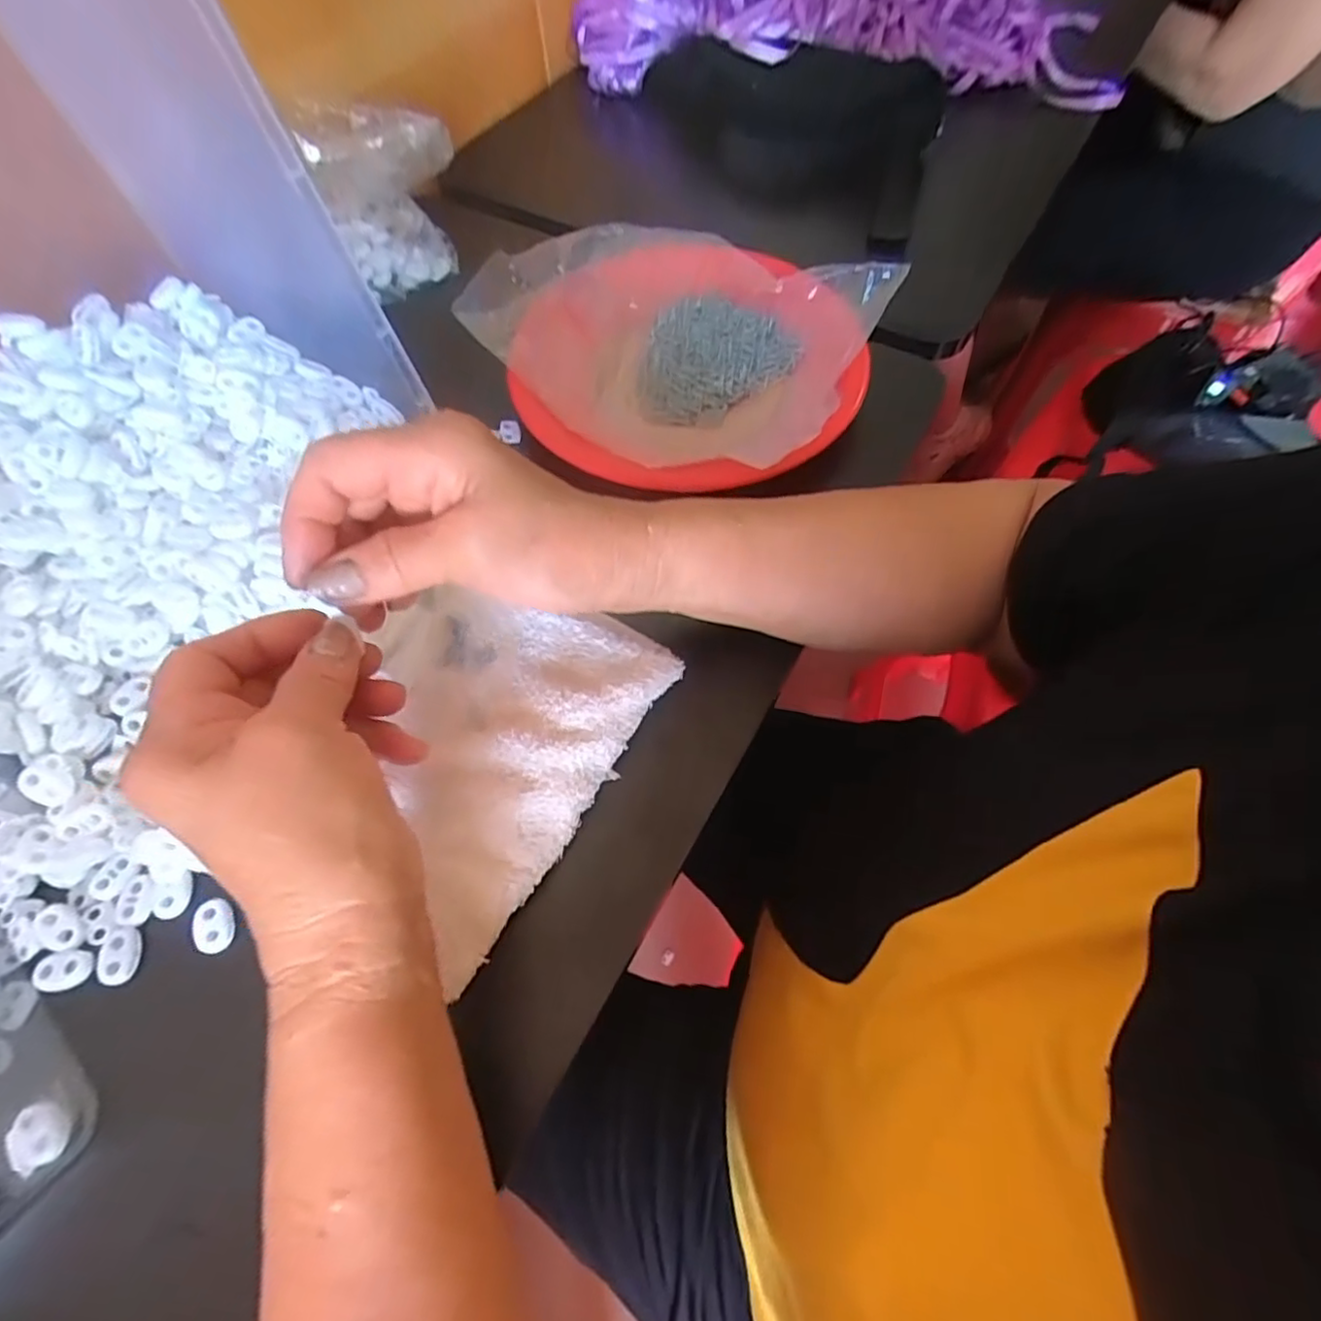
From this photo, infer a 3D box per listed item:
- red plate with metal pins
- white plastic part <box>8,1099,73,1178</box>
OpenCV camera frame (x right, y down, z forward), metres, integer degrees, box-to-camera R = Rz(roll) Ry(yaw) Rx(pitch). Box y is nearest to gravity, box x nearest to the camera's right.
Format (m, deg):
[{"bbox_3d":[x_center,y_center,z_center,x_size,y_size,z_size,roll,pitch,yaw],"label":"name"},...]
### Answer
[{"bbox_3d":[0.023,-0.195,0.434,0.213,0.053,0.214,0,62,1],"label":"red plate with metal pins"},{"bbox_3d":[-0.241,0.184,0.252,0.017,0.005,0.022,-29,66,-14],"label":"white plastic part"}]

